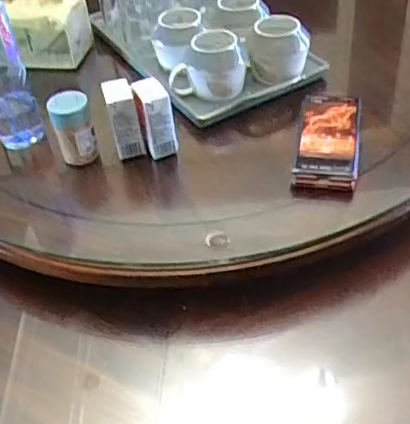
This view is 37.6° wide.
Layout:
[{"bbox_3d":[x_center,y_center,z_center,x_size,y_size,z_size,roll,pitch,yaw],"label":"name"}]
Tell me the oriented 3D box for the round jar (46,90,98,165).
[{"bbox_3d":[-0.165,-0.106,0.767,0.051,0.084,0.050,-4,44,3],"label":"round jar"}]

